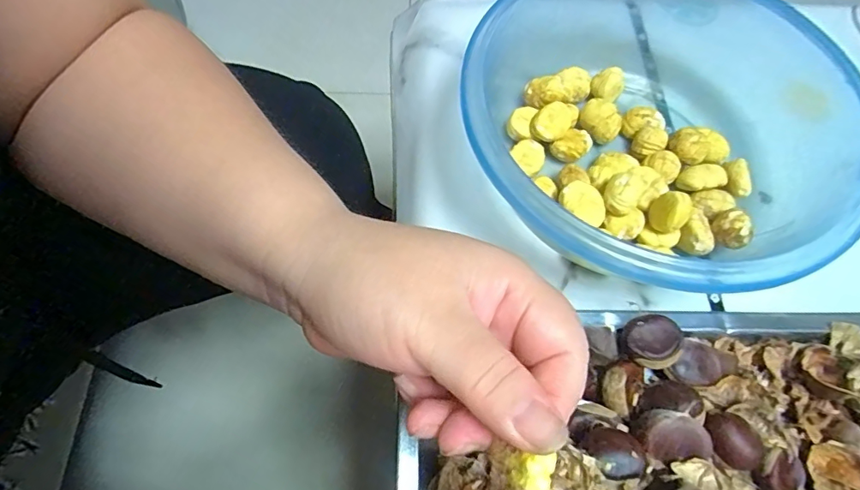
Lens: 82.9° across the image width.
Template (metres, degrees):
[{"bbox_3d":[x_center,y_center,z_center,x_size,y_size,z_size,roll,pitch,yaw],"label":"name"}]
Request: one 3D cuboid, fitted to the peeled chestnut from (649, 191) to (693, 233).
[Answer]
[{"bbox_3d":[0.141,-0.019,0.285,0.019,0.019,0.020,1,65,-2],"label":"peeled chestnut"}]

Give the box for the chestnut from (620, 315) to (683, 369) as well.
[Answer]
[{"bbox_3d":[0.114,0.050,0.253,0.025,0.016,0.026,23,67,8],"label":"chestnut"}]

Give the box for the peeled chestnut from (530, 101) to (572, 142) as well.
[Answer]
[{"bbox_3d":[0.080,-0.080,0.318,0.022,0.014,0.027,31,68,11],"label":"peeled chestnut"}]

